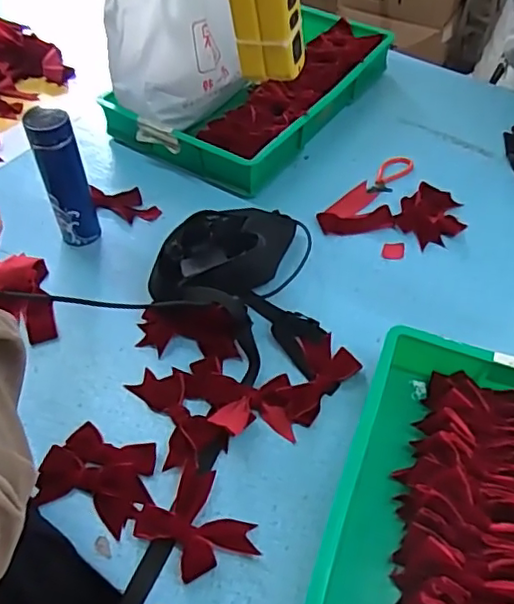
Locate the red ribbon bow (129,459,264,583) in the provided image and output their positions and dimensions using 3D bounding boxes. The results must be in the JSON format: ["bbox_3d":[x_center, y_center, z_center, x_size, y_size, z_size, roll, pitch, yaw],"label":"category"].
[{"bbox_3d":[-0.067,0.257,0.663,0.102,0.014,0.123,-37,60,-27],"label":"red ribbon bow"}]

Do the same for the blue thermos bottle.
[{"bbox_3d":[-0.295,-0.185,0.898,0.062,0.228,0.064,-15,53,-13],"label":"blue thermos bottle"}]

